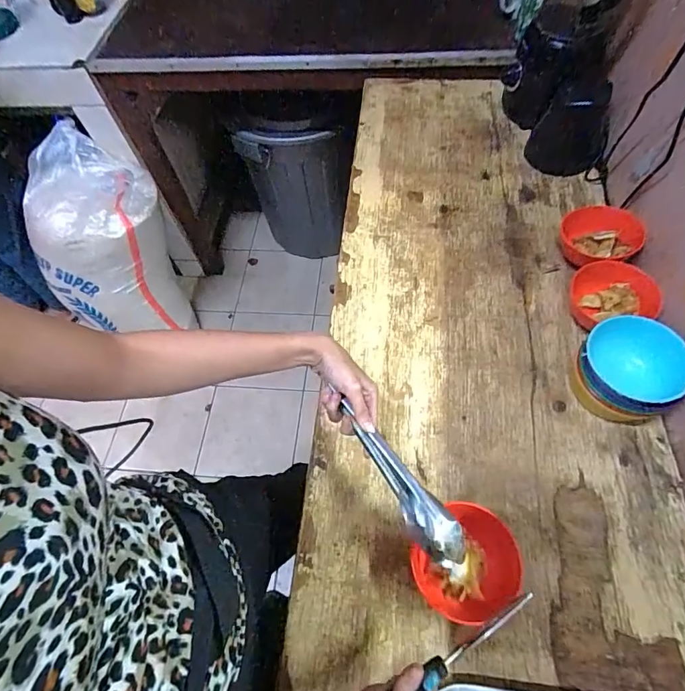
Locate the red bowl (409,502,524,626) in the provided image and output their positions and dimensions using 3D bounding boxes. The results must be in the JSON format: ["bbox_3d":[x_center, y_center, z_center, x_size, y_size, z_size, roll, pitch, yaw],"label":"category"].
[{"bbox_3d":[0.133,0.238,0.463,0.111,0.045,0.098,-35,66,-14],"label":"red bowl"}]

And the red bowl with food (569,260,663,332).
[{"bbox_3d":[0.381,-0.070,0.606,0.099,0.057,0.080,-2,62,3],"label":"red bowl with food"}]

